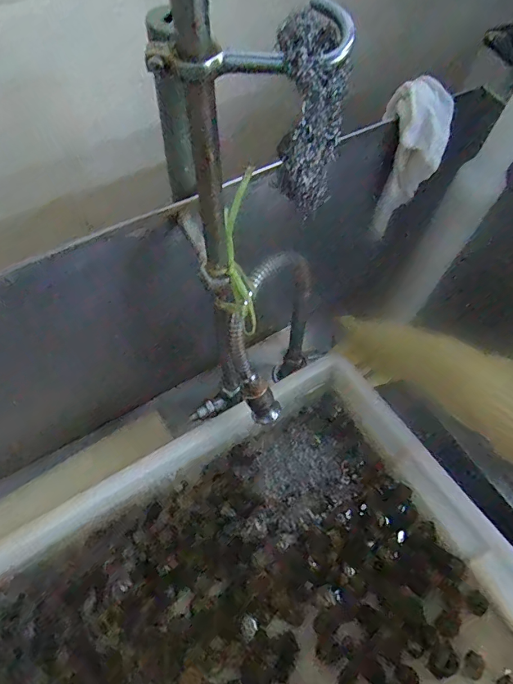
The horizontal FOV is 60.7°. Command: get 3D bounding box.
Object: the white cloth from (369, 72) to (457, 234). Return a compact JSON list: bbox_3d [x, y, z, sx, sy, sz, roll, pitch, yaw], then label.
[{"bbox_3d":[0.159,-0.194,0.491,0.070,0.166,0.054,21,63,8],"label":"white cloth"}]

